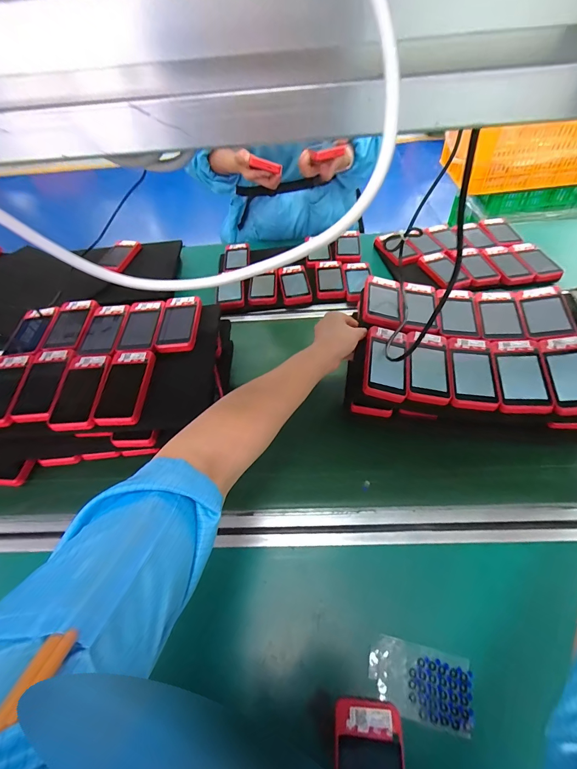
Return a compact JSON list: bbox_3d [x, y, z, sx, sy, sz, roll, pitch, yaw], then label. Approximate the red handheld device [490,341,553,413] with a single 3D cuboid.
[{"bbox_3d":[0.331,-0.016,0.477,0.060,0.024,0.119,6,54,10],"label":"red handheld device"}]

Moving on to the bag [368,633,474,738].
[{"bbox_3d":[0.137,0.310,0.347,0.100,0.006,0.059,10,55,13],"label":"bag"}]

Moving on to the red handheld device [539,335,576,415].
[{"bbox_3d":[0.386,-0.017,0.449,0.060,0.014,0.120,-7,55,29],"label":"red handheld device"}]

